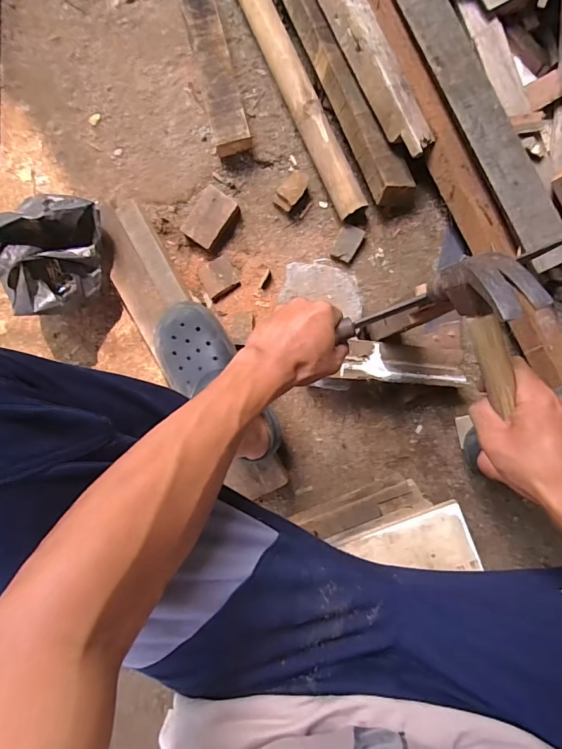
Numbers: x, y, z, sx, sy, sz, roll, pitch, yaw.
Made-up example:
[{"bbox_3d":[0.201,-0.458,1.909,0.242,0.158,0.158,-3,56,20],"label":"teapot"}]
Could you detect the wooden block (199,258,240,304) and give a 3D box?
[{"bbox_3d":[-0.110,-0.175,0.773,0.063,0.021,0.064,-32,91,3],"label":"wooden block"}]

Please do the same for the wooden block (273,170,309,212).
[{"bbox_3d":[0.020,-0.313,0.734,0.038,0.036,0.061,45,93,0],"label":"wooden block"}]

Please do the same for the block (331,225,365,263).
[{"bbox_3d":[0.114,-0.225,0.739,0.038,0.020,0.058,27,93,1],"label":"block"}]

